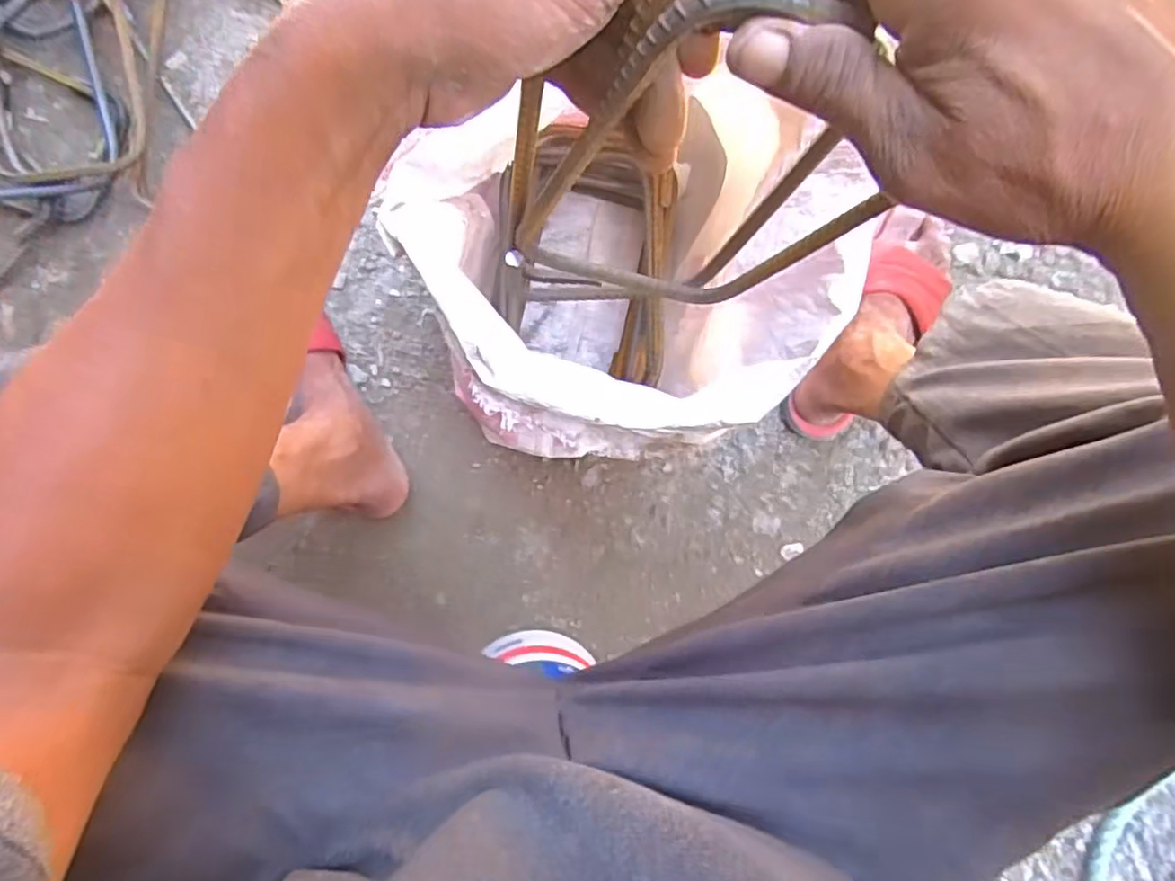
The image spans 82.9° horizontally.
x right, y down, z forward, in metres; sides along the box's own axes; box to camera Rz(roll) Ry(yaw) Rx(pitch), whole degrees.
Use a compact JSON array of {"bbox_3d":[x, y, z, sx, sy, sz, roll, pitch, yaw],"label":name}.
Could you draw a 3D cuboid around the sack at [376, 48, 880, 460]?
[{"bbox_3d":[0.012,-0.120,0.554,0.285,0.319,0.249,-9,95,-5],"label":"sack"}]

